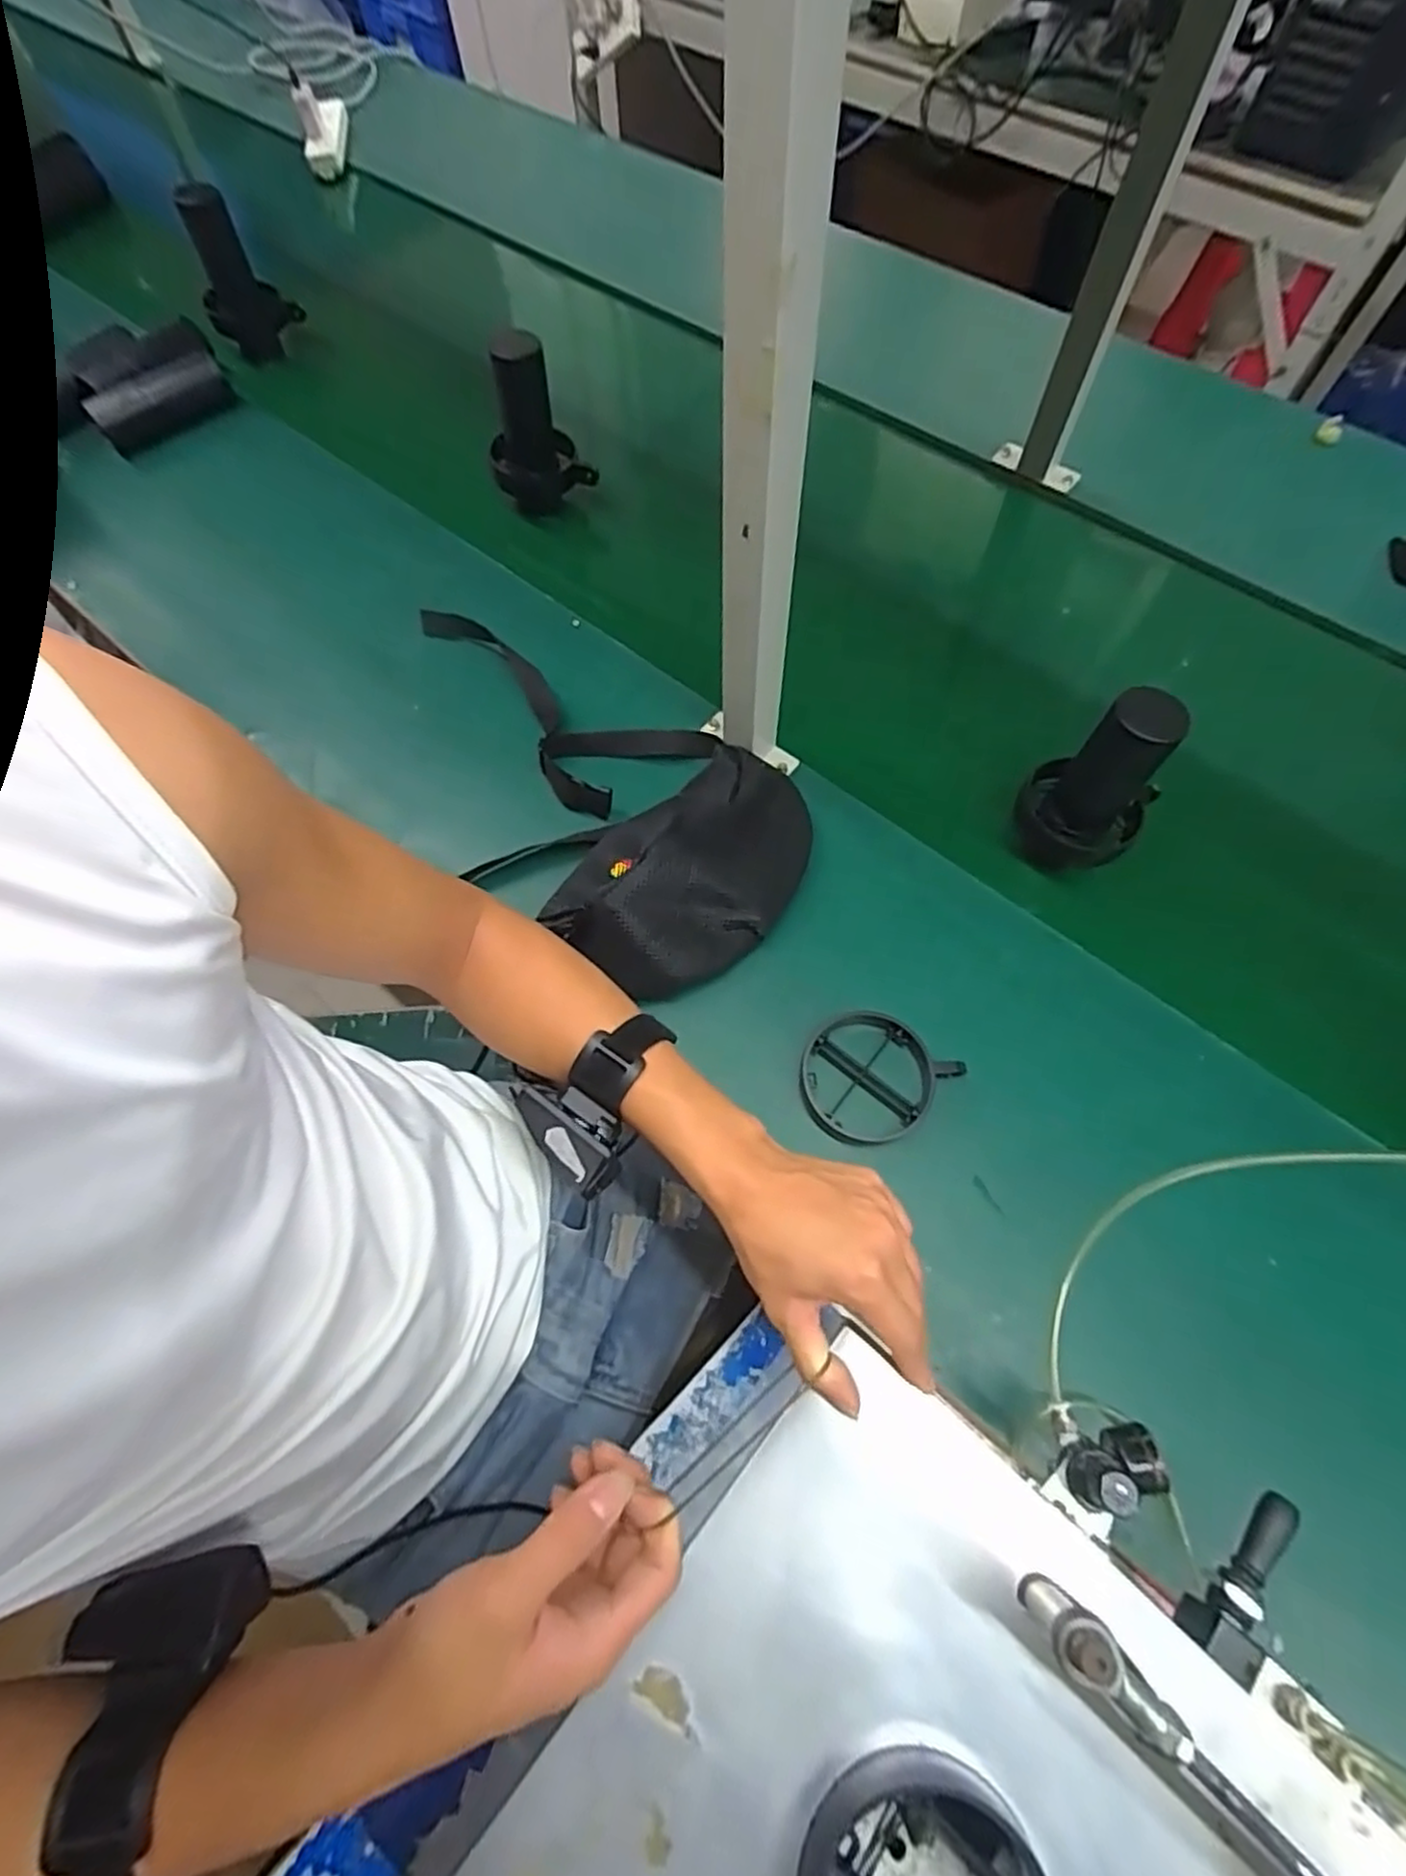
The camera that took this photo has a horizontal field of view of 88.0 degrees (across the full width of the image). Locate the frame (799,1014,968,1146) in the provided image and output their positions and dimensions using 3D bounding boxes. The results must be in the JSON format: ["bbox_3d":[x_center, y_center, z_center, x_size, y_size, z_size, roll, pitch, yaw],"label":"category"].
[{"bbox_3d":[0.127,0.110,0.563,0.103,0.021,0.108,37,72,16],"label":"frame"}]

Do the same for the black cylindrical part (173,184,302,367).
[{"bbox_3d":[-0.605,-0.862,0.948,0.113,0.168,0.068,-27,68,-11],"label":"black cylindrical part"}]

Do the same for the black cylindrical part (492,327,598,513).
[{"bbox_3d":[-0.182,-0.555,0.791,0.104,0.147,0.072,-7,66,-2],"label":"black cylindrical part"}]

